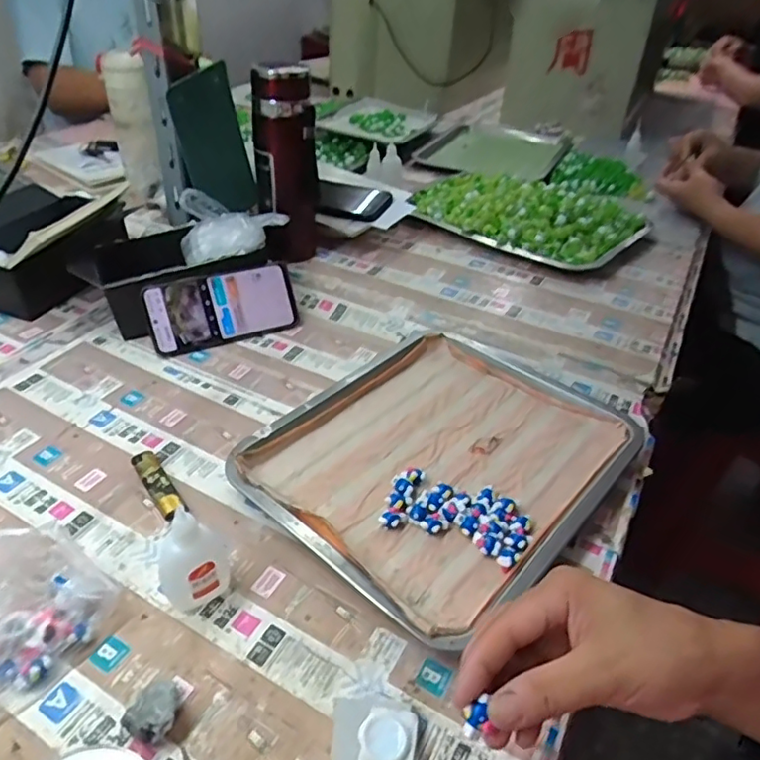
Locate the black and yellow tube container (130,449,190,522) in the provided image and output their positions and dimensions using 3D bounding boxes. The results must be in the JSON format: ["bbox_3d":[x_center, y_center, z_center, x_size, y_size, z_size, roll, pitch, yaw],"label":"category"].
[{"bbox_3d":[-0.185,0.087,0.498,0.021,0.012,0.080,-24,46,-30],"label":"black and yellow tube container"}]

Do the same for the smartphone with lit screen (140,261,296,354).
[{"bbox_3d":[-0.177,-0.082,0.672,0.162,0.081,0.009,-15,11,-19],"label":"smartphone with lit screen"}]

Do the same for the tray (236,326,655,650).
[{"bbox_3d":[0.051,0.065,0.528,0.261,0.030,0.294,30,46,29],"label":"tray"}]

